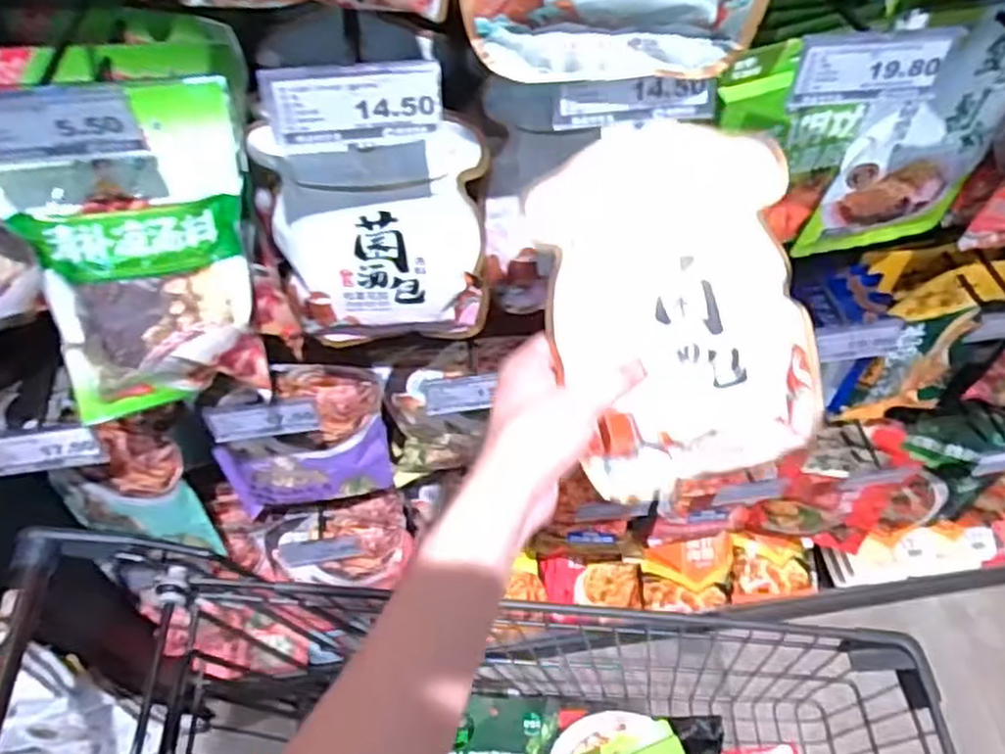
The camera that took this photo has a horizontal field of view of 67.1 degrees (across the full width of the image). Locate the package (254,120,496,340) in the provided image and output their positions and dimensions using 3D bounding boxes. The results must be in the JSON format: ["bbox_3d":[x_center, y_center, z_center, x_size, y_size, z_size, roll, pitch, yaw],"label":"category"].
[{"bbox_3d":[-0.091,-0.098,0.585,0.152,0.192,0.047,-9,57,-8],"label":"package"}]

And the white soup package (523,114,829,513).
[{"bbox_3d":[0.113,-0.043,0.479,0.157,0.024,0.222,-12,95,0],"label":"white soup package"}]

